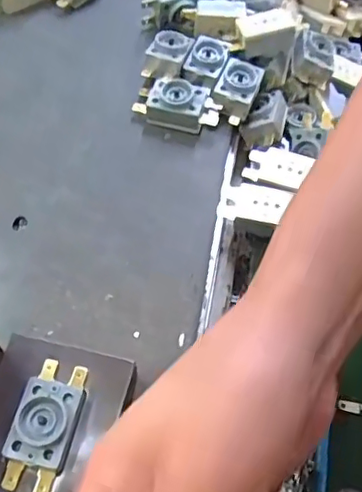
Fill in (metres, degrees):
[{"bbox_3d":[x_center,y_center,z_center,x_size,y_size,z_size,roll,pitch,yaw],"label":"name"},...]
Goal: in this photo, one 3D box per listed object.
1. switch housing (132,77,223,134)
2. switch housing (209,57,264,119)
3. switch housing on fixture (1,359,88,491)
[{"bbox_3d":[-0.002,-0.097,0.387,0.056,0.024,0.032,13,60,6],"label":"switch housing"},{"bbox_3d":[0.040,-0.111,0.397,0.027,0.020,0.037,20,61,10],"label":"switch housing"},{"bbox_3d":[-0.063,0.082,0.262,0.028,0.012,0.059,13,60,6],"label":"switch housing on fixture"}]

